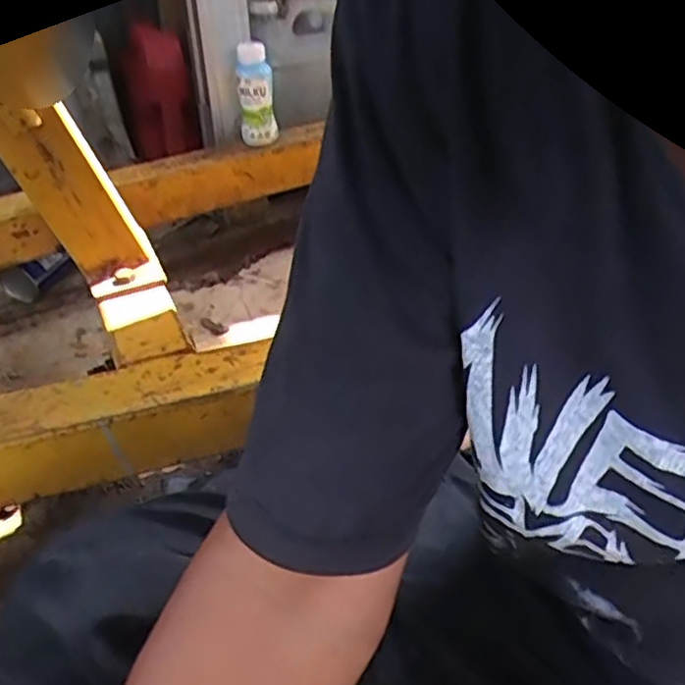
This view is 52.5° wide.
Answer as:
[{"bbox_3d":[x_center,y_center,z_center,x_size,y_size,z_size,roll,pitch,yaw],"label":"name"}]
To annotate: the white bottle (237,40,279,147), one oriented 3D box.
[{"bbox_3d":[-0.127,-0.367,1.025,0.048,0.141,0.054,-2,34,2],"label":"white bottle"}]

